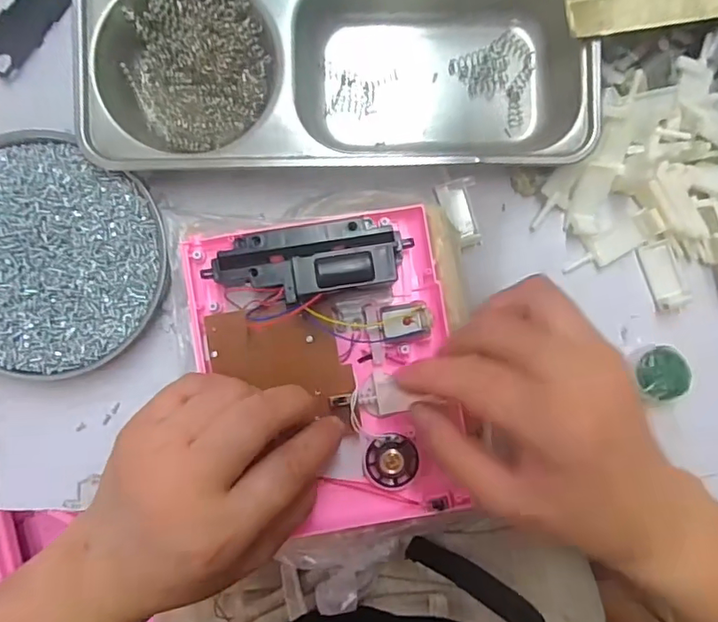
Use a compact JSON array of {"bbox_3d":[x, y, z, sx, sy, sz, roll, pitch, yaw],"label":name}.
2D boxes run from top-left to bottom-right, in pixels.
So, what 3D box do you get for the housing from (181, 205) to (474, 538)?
[{"bbox_3d":[-0.017,0.033,0.283,0.129,0.039,0.161,-8,90,-1],"label":"housing"}]

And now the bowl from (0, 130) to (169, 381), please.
[{"bbox_3d":[-0.178,-0.029,0.310,0.130,0.018,0.128,0,91,-1],"label":"bowl"}]

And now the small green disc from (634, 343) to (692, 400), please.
[{"bbox_3d":[0.178,0.036,0.327,0.028,0.017,0.033,-14,91,-1],"label":"small green disc"}]

